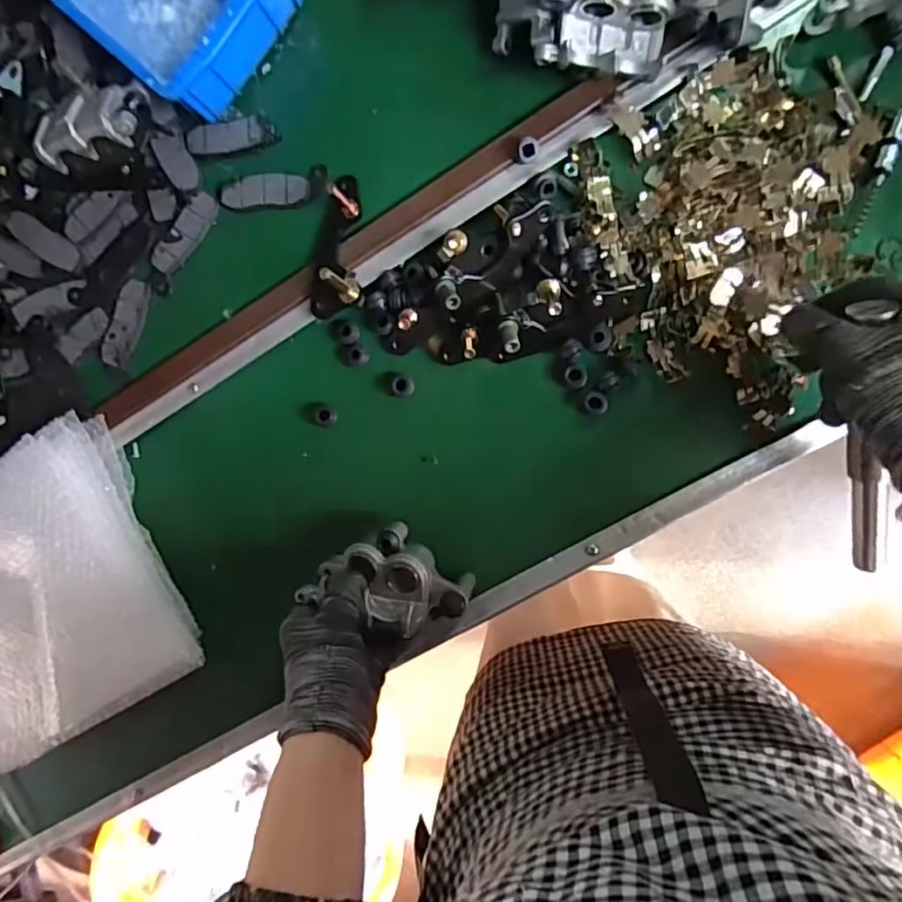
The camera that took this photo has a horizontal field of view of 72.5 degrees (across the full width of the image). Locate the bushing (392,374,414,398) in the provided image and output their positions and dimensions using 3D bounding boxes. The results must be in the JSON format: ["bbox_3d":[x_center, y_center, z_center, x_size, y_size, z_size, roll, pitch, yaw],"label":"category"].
[{"bbox_3d":[-0.037,-0.050,0.473,0.018,0.010,0.017,0,93,9],"label":"bushing"}]

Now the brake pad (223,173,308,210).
[{"bbox_3d":[-0.149,-0.209,0.492,0.075,0.006,0.027,0,92,8],"label":"brake pad"}]

